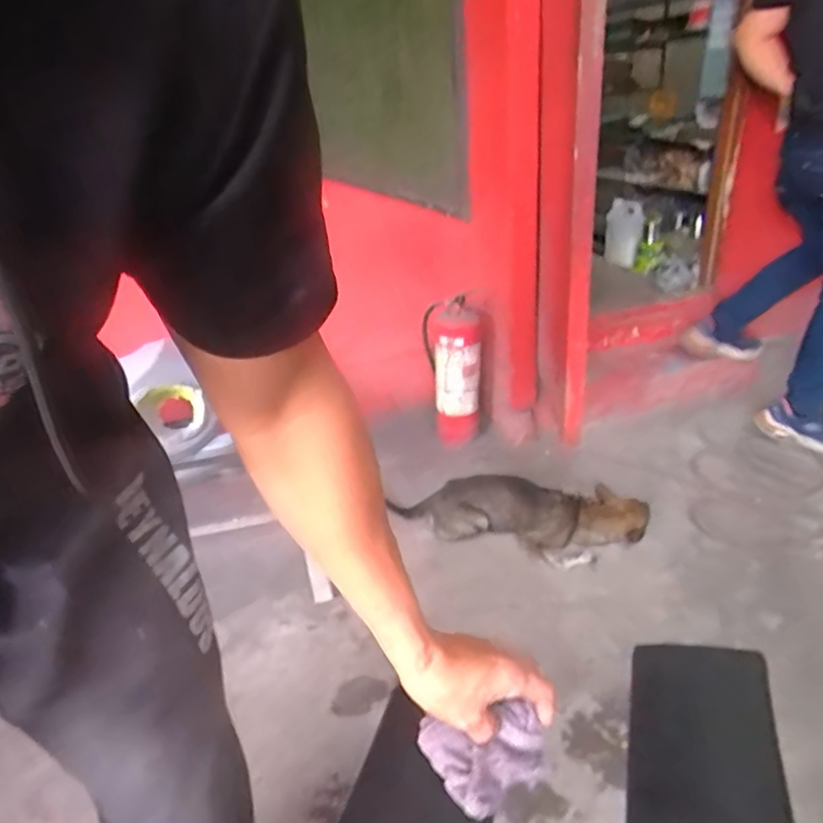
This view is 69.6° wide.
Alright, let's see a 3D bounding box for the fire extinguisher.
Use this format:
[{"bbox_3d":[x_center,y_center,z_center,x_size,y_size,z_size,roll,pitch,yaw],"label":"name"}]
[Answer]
[{"bbox_3d":[0.129,-0.107,1.804,0.168,0.439,0.160,-3,28,4],"label":"fire extinguisher"}]

